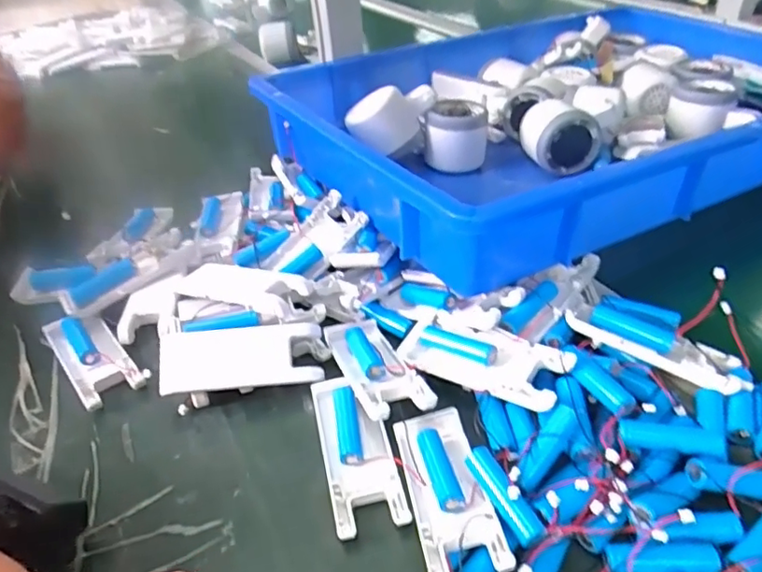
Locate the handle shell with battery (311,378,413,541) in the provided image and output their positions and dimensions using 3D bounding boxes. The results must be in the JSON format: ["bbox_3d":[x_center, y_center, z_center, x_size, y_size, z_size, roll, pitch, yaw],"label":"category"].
[{"bbox_3d":[-0.014,0.094,0.330,0.039,0.014,0.100,-12,40,-7],"label":"handle shell with battery"}]

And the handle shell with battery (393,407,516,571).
[{"bbox_3d":[0.034,0.106,0.299,0.039,0.023,0.102,-9,39,-4],"label":"handle shell with battery"}]

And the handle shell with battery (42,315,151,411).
[{"bbox_3d":[-0.206,0.051,0.407,0.040,0.020,0.095,-32,46,-28],"label":"handle shell with battery"}]

